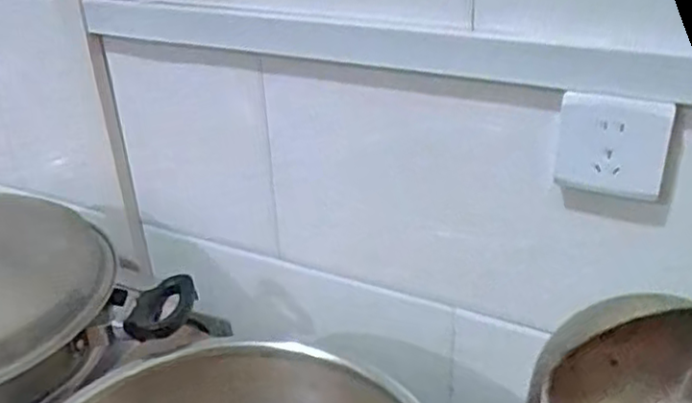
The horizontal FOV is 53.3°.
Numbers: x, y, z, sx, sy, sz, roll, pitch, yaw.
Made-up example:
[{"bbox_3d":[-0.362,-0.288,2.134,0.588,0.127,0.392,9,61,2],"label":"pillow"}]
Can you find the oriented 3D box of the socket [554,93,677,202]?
[{"bbox_3d":[0.218,-0.044,0.564,0.084,0.088,0.012,9,31,19],"label":"socket"}]

